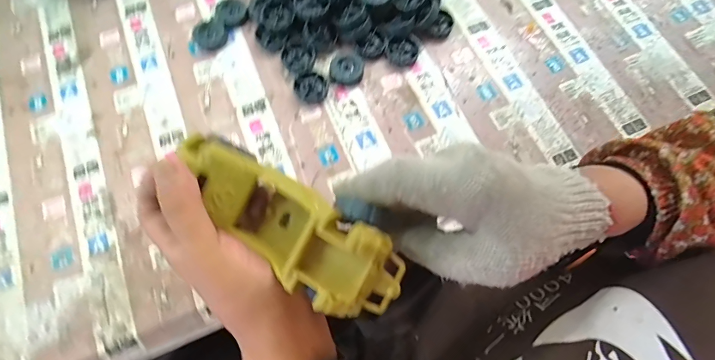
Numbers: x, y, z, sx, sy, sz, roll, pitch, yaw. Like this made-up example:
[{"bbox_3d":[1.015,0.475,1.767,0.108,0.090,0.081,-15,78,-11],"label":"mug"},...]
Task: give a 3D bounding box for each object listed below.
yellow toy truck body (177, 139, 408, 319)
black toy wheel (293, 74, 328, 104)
[{"bbox_3d":[-0.047,0.026,0.236,0.163,0.051,0.056,32,76,18],"label":"yellow toy truck body"},{"bbox_3d":[-0.052,-0.103,0.408,0.035,0.011,0.034,0,73,0],"label":"black toy wheel"}]

